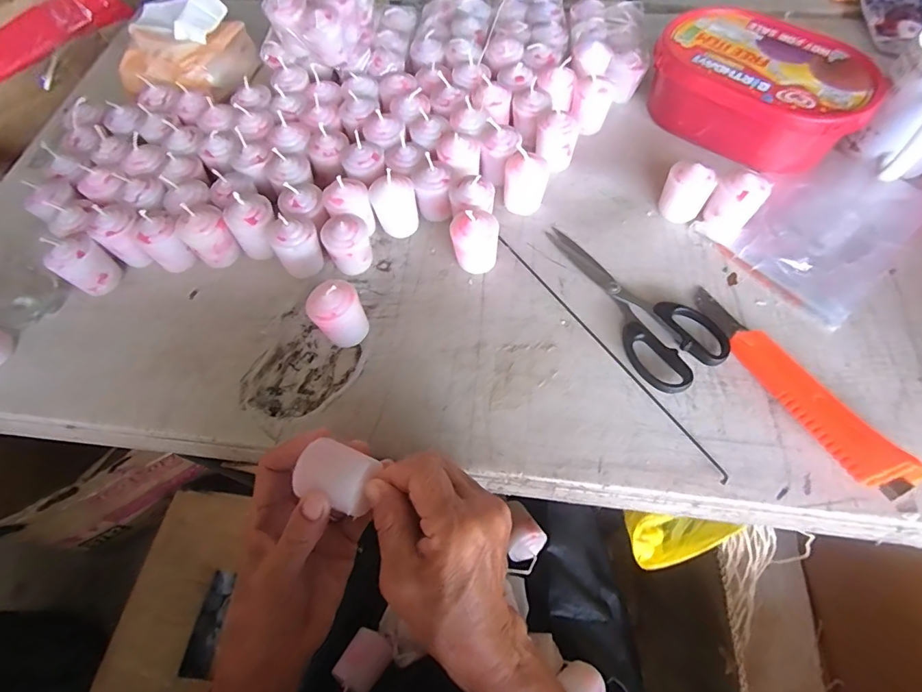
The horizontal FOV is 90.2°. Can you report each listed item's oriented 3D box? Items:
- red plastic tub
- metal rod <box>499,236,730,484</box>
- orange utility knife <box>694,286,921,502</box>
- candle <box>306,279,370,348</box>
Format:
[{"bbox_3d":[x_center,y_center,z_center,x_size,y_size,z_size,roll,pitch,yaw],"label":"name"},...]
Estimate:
[{"bbox_3d":[0.281,-0.247,0.439,0.131,0.058,0.188,-40,68,-16],"label":"red plastic tub"},{"bbox_3d":[0.109,-0.003,0.357,0.008,0.004,0.252,-32,66,-12],"label":"metal rod"},{"bbox_3d":[0.230,0.025,0.324,0.030,0.025,0.175,-29,65,-11],"label":"orange utility knife"},{"bbox_3d":[-0.094,-0.025,0.355,0.037,0.055,0.032,-28,65,-11],"label":"candle"}]

